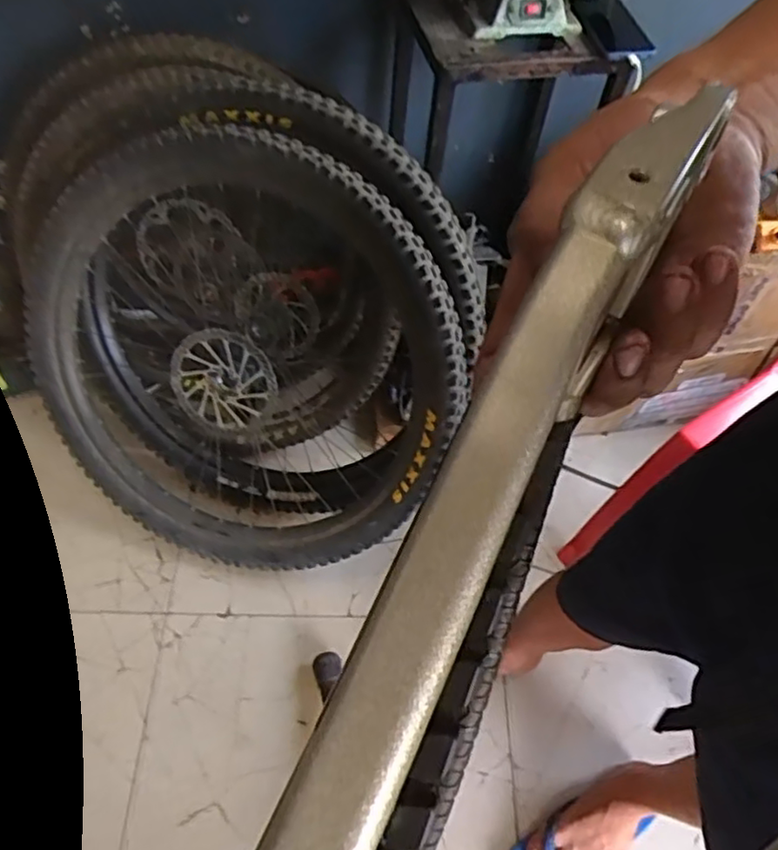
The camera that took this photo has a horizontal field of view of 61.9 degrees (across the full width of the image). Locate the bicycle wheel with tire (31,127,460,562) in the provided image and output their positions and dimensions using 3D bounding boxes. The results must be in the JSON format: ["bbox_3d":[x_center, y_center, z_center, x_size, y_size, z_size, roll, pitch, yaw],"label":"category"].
[{"bbox_3d":[-0.237,-0.087,1.035,0.702,0.693,0.085,-22,16,20],"label":"bicycle wheel with tire"}]

